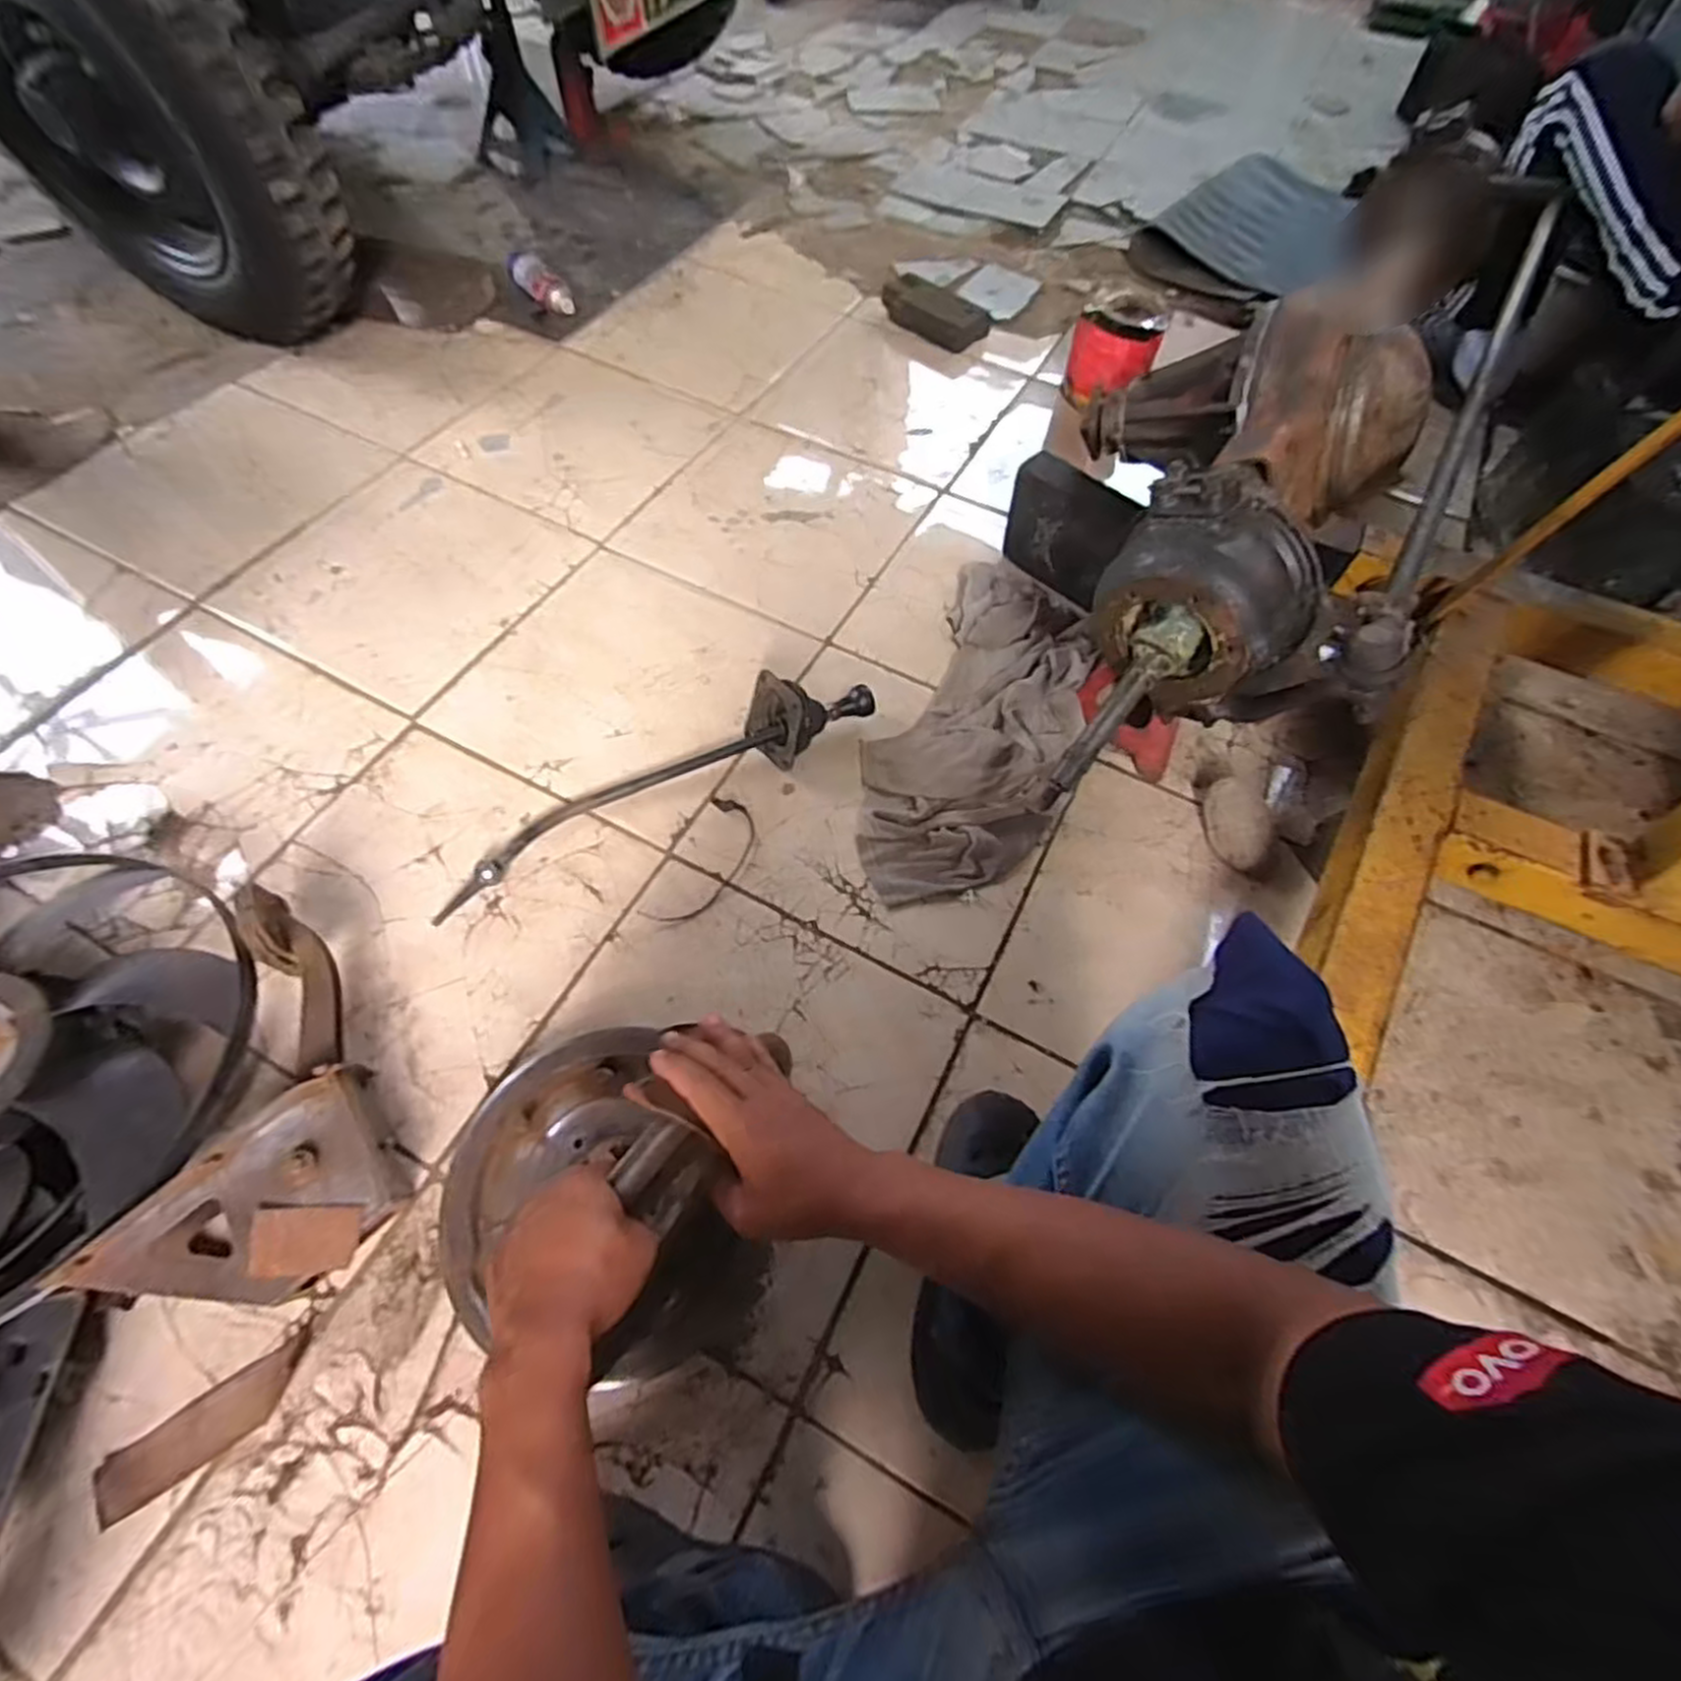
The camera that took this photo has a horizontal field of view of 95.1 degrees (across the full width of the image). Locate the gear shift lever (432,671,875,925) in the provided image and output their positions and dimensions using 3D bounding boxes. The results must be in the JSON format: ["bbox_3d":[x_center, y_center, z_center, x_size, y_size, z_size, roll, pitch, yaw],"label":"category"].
[{"bbox_3d":[-0.220,-0.079,0.956,0.592,0.098,0.110,-28,67,-18],"label":"gear shift lever"}]

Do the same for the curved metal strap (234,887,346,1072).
[{"bbox_3d":[-0.530,0.131,0.747,0.051,0.068,0.200,-25,64,-16],"label":"curved metal strap"}]

